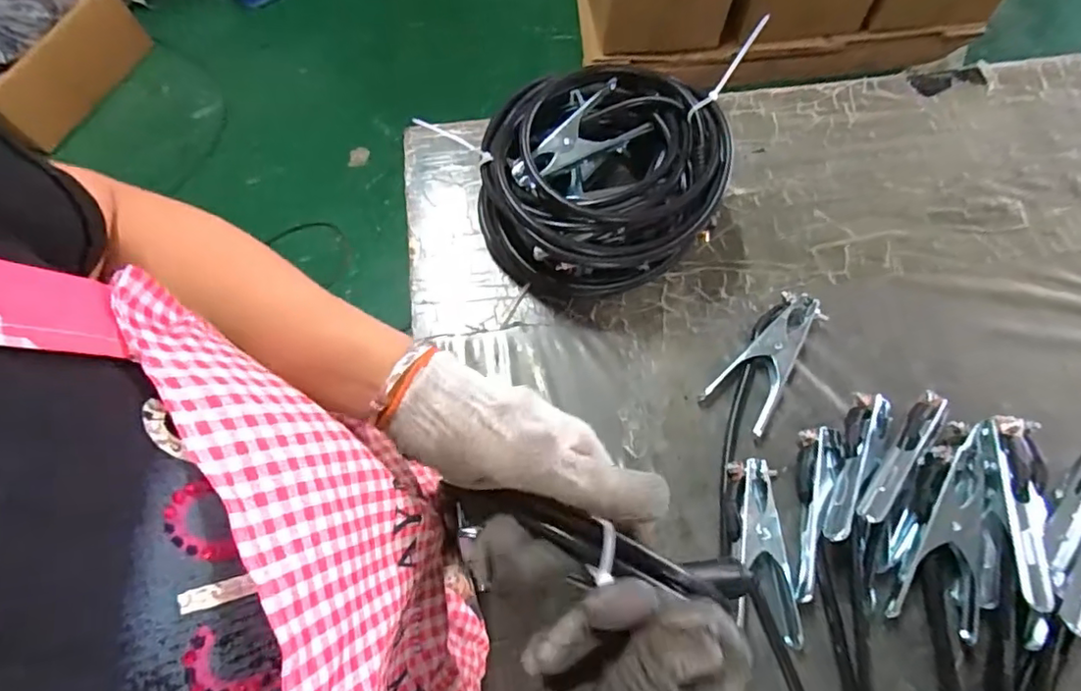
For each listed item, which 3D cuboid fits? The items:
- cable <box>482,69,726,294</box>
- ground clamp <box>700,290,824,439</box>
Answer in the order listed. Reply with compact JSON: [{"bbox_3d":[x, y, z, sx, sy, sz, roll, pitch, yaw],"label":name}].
[{"bbox_3d":[0.054,-0.147,0.538,0.200,0.103,0.190,-1,69,2],"label":"cable"},{"bbox_3d":[0.199,0.008,0.514,0.055,0.020,0.128,34,74,14],"label":"ground clamp"}]

